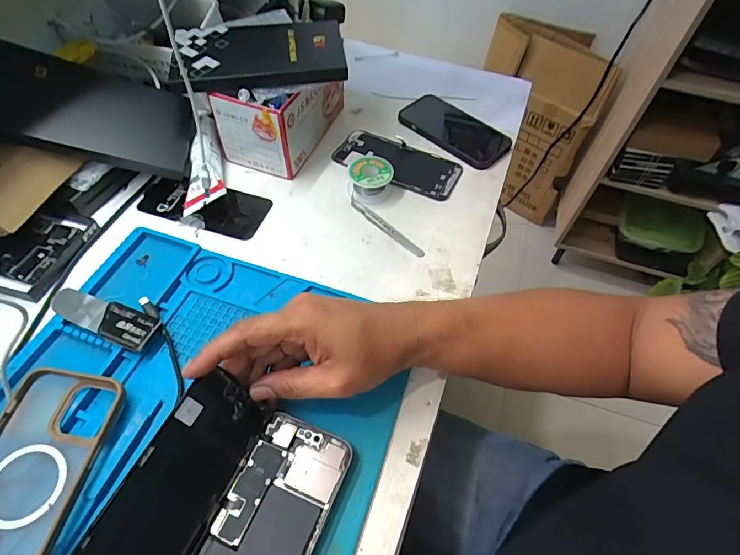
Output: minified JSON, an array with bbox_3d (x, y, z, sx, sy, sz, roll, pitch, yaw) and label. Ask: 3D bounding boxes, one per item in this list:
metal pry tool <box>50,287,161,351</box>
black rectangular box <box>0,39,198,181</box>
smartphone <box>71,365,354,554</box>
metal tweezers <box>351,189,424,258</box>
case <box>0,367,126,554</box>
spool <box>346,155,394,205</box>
[{"bbox_3d":[-0.246,0.034,0.396,0.112,0.005,0.034,17,59,14],"label":"metal pry tool"},{"bbox_3d":[-0.299,-0.180,0.468,0.201,0.018,0.112,9,70,-22],"label":"black rectangular box"},{"bbox_3d":[-0.094,0.155,0.283,0.116,0.063,0.156,20,55,12],"label":"smartphone"},{"bbox_3d":[0.014,-0.062,0.494,0.018,0.008,0.120,-37,63,-26],"label":"metal tweezers"},{"bbox_3d":[-0.253,0.148,0.310,0.088,0.018,0.163,7,54,3],"label":"case"},{"bbox_3d":[0.000,-0.116,0.519,0.050,0.035,0.050,1,54,-2],"label":"spool"}]

